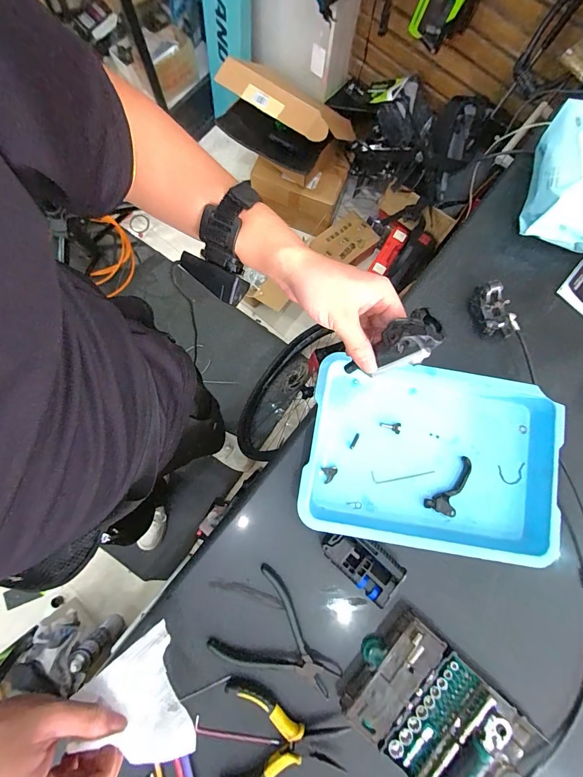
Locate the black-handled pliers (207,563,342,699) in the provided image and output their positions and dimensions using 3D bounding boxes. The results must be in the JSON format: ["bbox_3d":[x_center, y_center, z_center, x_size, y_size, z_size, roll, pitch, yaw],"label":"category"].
[{"bbox_3d":[-0.010,0.312,0.416,0.147,0.011,0.112,38,81,7],"label":"black-handled pliers"}]

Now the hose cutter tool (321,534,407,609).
[{"bbox_3d":[0.087,0.214,0.428,0.099,0.026,0.052,39,81,7],"label":"hose cutter tool"}]

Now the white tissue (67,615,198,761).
[{"bbox_3d":[-0.147,0.320,0.333,0.053,0.090,0.123,-25,80,-5],"label":"white tissue"}]

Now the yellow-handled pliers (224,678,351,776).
[{"bbox_3d":[-0.010,0.407,0.393,0.137,0.011,0.107,3,79,0],"label":"yellow-handled pliers"}]

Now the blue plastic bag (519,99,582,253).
[{"bbox_3d":[0.394,-0.306,0.483,0.111,0.104,0.207,6,81,-2],"label":"blue plastic bag"}]

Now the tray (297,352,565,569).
[{"bbox_3d":[0.181,0.089,0.447,0.314,0.047,0.219,10,79,2],"label":"tray"}]

